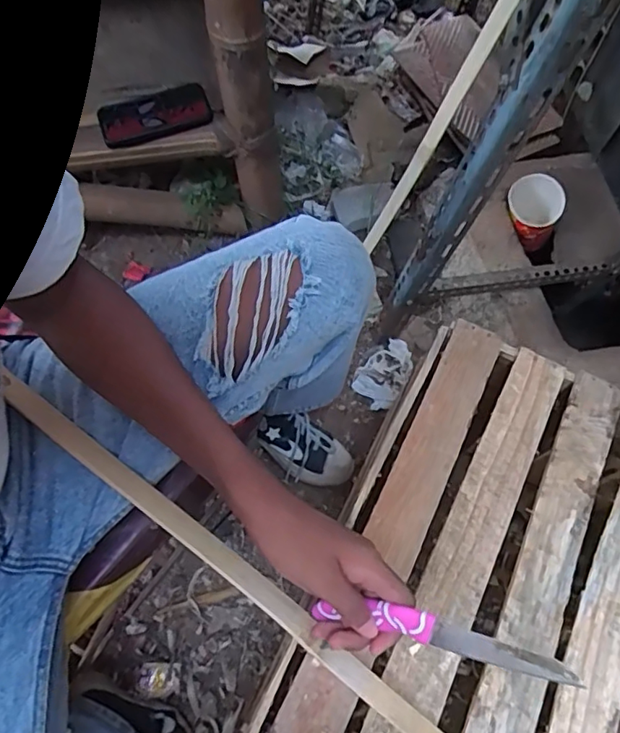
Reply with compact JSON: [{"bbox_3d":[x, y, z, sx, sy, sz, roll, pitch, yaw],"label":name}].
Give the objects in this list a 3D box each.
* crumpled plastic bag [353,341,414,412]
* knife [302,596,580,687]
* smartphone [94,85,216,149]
[{"bbox_3d":[0.139,0.015,0.992,0.119,0.034,0.082,-40,74,-17],"label":"crumpled plastic bag"},{"bbox_3d":[0.079,0.177,0.363,0.176,0.019,0.021,3,63,30],"label":"knife"},{"bbox_3d":[-0.238,-0.385,0.840,0.165,0.017,0.076,-15,82,-5],"label":"smartphone"}]

